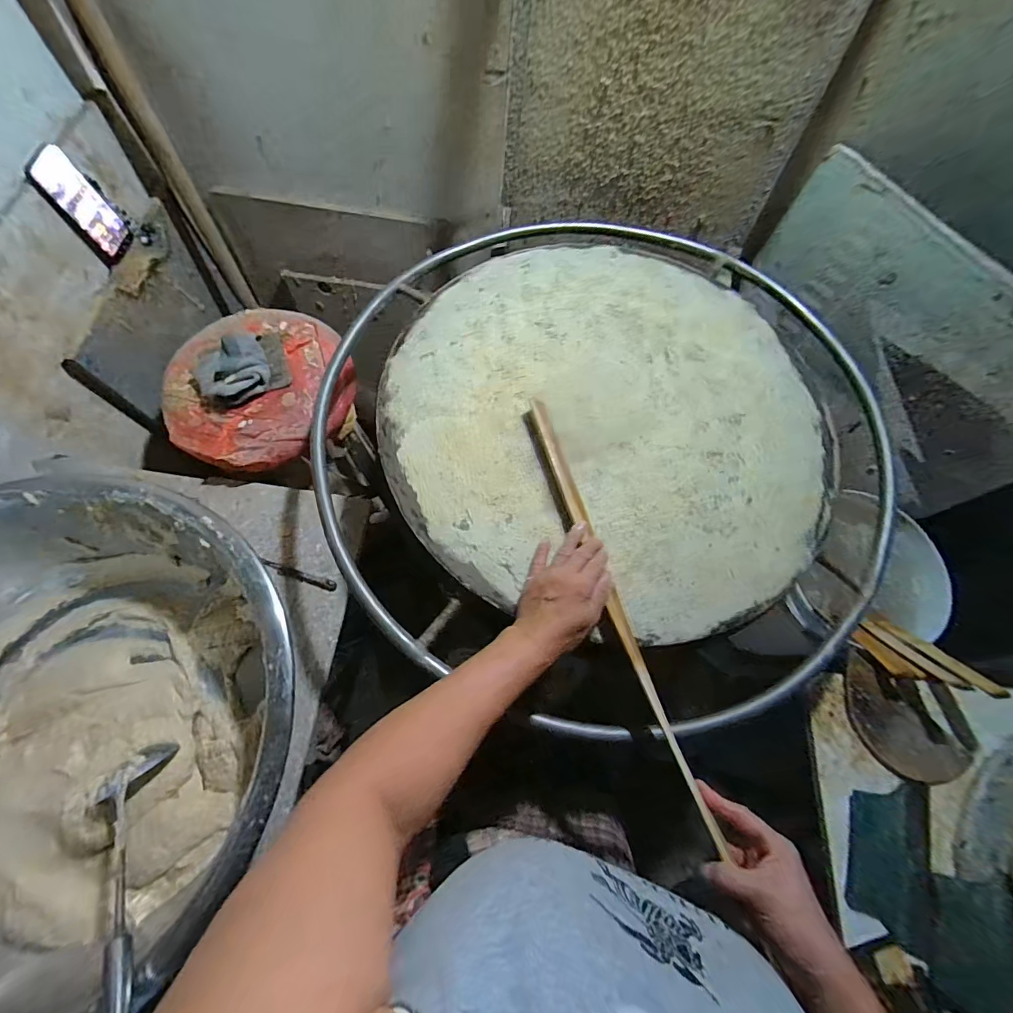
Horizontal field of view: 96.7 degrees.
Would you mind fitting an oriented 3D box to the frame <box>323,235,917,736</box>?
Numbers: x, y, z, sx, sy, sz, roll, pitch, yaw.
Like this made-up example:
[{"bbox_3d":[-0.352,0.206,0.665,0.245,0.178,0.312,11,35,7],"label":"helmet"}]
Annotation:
[{"bbox_3d":[0.148,-0.121,0.686,0.828,0.073,0.840,-1,67,-3],"label":"frame"}]

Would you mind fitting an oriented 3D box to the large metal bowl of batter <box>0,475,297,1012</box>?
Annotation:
[{"bbox_3d":[-0.562,0.271,0.555,0.551,0.185,0.584,1,67,-2],"label":"large metal bowl of batter"}]

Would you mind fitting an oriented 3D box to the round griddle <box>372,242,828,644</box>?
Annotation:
[{"bbox_3d":[0.148,-0.143,0.638,0.603,0.025,0.604,1,67,-2],"label":"round griddle"}]

